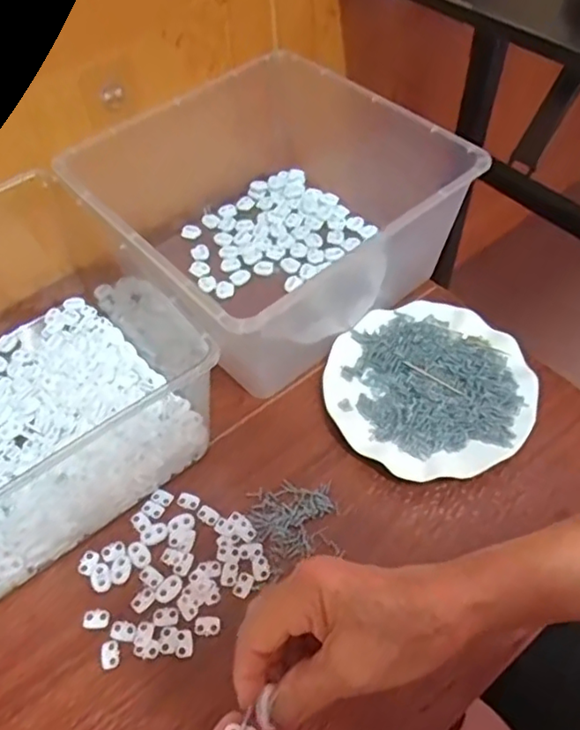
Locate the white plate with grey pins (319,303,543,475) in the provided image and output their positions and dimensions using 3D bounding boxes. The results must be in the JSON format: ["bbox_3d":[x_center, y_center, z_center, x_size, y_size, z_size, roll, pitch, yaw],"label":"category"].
[{"bbox_3d":[0.123,0.018,0.553,0.176,0.023,0.176,-1,53,1],"label":"white plate with grey pins"}]

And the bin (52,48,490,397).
[{"bbox_3d":[-0.023,-0.154,0.630,0.310,0.155,0.318,-36,60,-22],"label":"bin"}]

